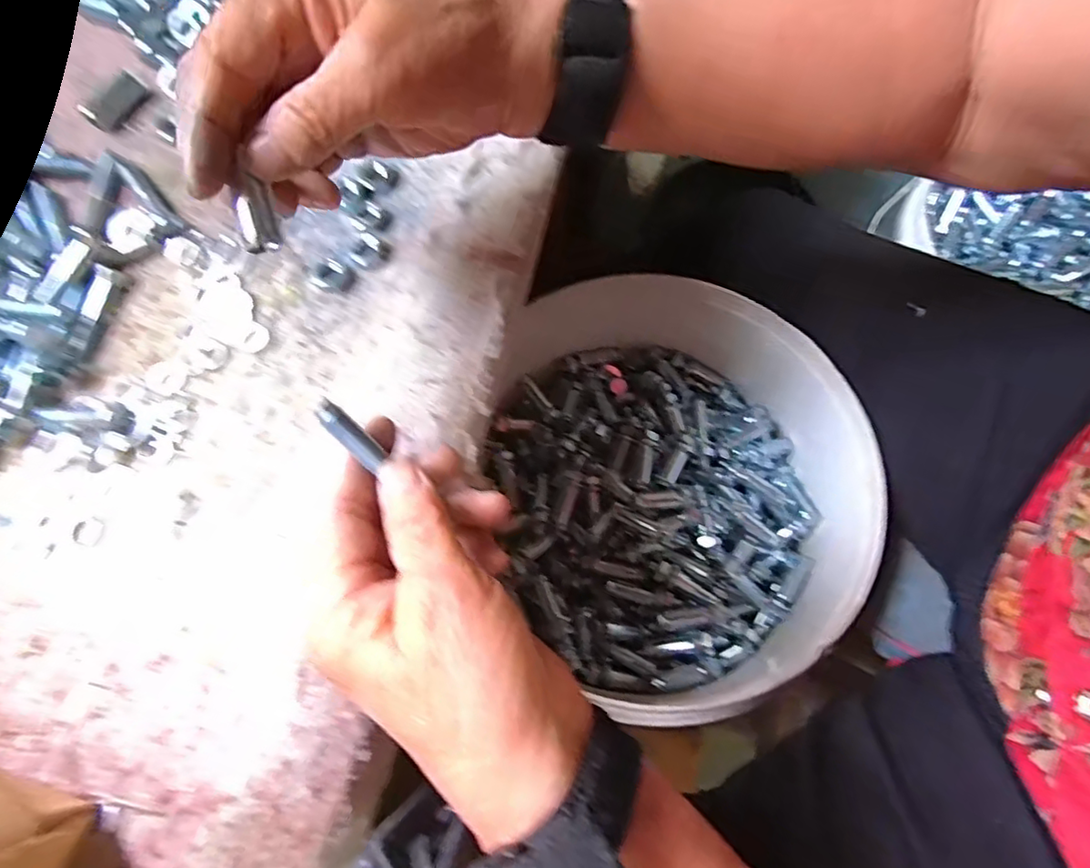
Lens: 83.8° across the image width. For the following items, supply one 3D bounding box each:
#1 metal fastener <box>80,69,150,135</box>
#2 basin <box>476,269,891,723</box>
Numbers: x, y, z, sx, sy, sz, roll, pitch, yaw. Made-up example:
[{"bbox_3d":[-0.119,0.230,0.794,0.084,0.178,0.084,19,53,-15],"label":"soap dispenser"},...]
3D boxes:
[{"bbox_3d":[-0.238,-0.184,0.337,0.014,0.014,0.035,28,72,12],"label":"metal fastener"},{"bbox_3d":[0.095,0.040,0.465,0.273,0.110,0.297,-17,69,-5],"label":"basin"}]

